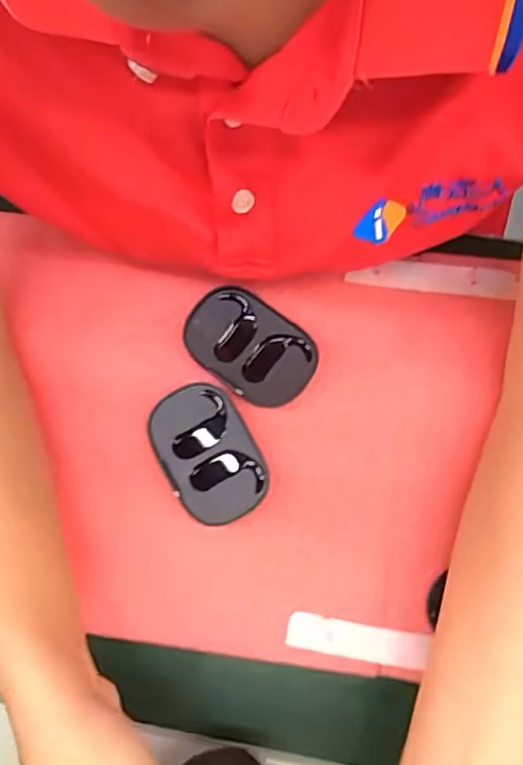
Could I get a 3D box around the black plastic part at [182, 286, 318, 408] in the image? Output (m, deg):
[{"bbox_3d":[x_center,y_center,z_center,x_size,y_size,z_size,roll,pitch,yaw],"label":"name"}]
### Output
[{"bbox_3d":[-0.007,-0.021,0.395,0.085,0.019,0.060,34,83,8],"label":"black plastic part"}]

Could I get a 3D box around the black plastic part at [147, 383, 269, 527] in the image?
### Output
[{"bbox_3d":[-0.034,0.046,0.383,0.057,0.016,0.088,-30,80,-2],"label":"black plastic part"}]

